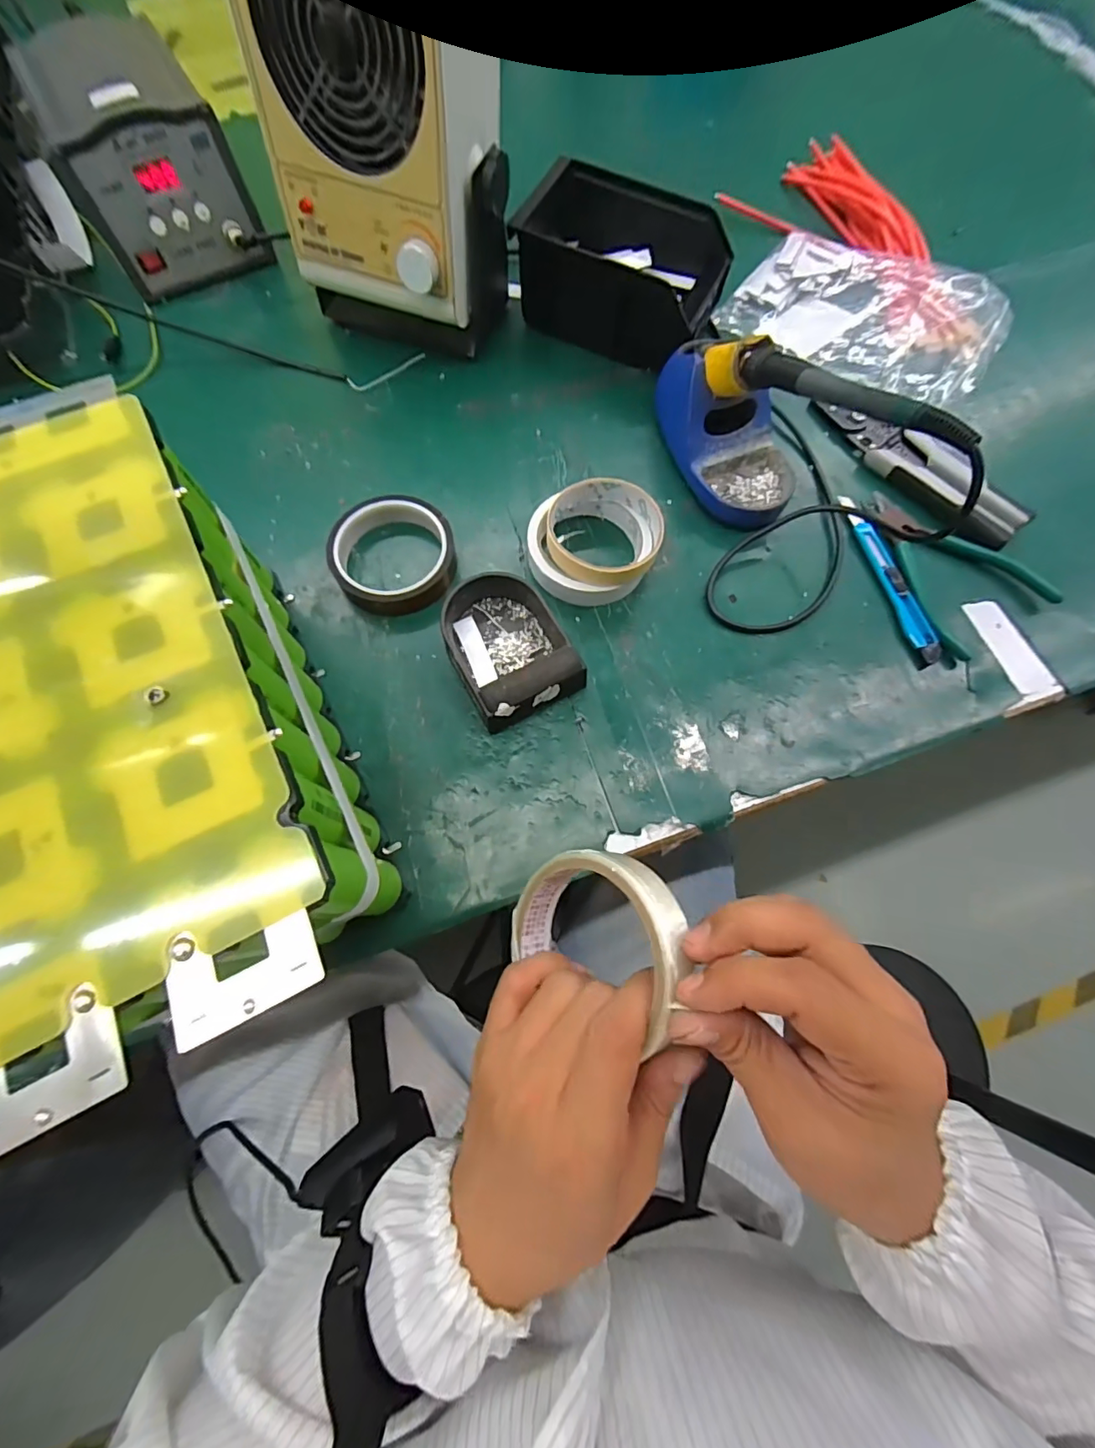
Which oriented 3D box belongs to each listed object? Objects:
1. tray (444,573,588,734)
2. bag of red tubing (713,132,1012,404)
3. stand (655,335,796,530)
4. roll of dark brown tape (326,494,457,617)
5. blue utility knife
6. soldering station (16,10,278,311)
[{"bbox_3d":[-0.029,-0.056,0.365,0.080,0.035,0.104,-27,75,-9],"label":"tray"},{"bbox_3d":[0.299,-0.437,0.495,0.289,0.033,0.276,35,75,9],"label":"bag of red tubing"},{"bbox_3d":[0.143,-0.240,0.408,0.084,0.081,0.154,-31,76,-10],"label":"stand"},{"bbox_3d":[-0.117,-0.127,0.397,0.086,0.030,0.090,0,72,-1],"label":"roll of dark brown tape"},{"bbox_3d":[0.269,-0.119,0.411,0.020,0.009,0.153,-13,73,-5],"label":"blue utility knife"},{"bbox_3d":[-0.362,-0.510,0.471,0.133,0.099,0.209,-28,75,-9],"label":"soldering station"}]

